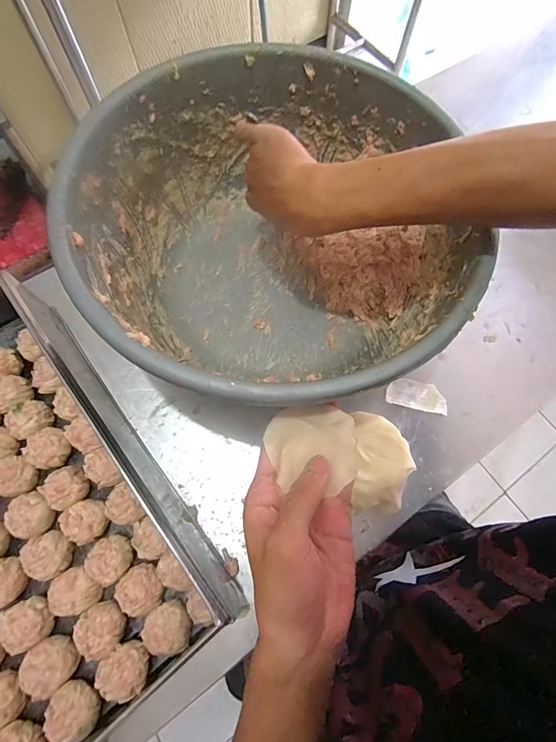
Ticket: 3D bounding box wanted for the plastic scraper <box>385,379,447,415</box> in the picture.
[{"bbox_3d":[0.166,0.029,0.434,0.071,0.004,0.033,13,71,2],"label":"plastic scraper"}]

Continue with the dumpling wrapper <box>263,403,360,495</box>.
[{"bbox_3d":[0.025,0.056,0.270,0.066,0.012,0.062,-5,71,-4],"label":"dumpling wrapper"}]

